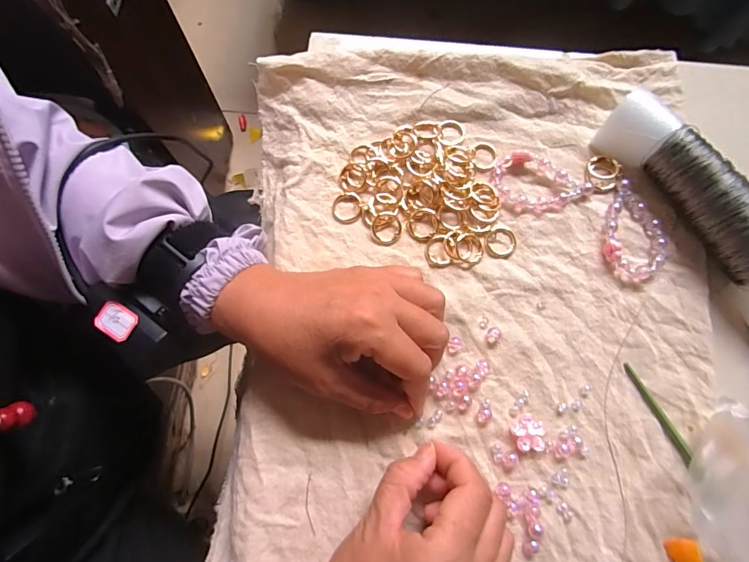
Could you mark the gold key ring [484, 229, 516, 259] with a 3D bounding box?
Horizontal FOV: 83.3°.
[{"bbox_3d":[0.093,-0.028,0.310,0.023,0.004,0.021,0,78,0],"label":"gold key ring"}]

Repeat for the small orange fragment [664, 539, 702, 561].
[{"bbox_3d":[0.194,0.175,0.262,0.017,0.006,0.026,-11,79,-2],"label":"small orange fragment"}]

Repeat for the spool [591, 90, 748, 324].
[{"bbox_3d":[0.227,-0.052,0.293,0.036,0.044,0.175,-34,80,-6],"label":"spool"}]

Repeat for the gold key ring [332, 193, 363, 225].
[{"bbox_3d":[-0.020,-0.054,0.316,0.023,0.004,0.024,0,78,0],"label":"gold key ring"}]

